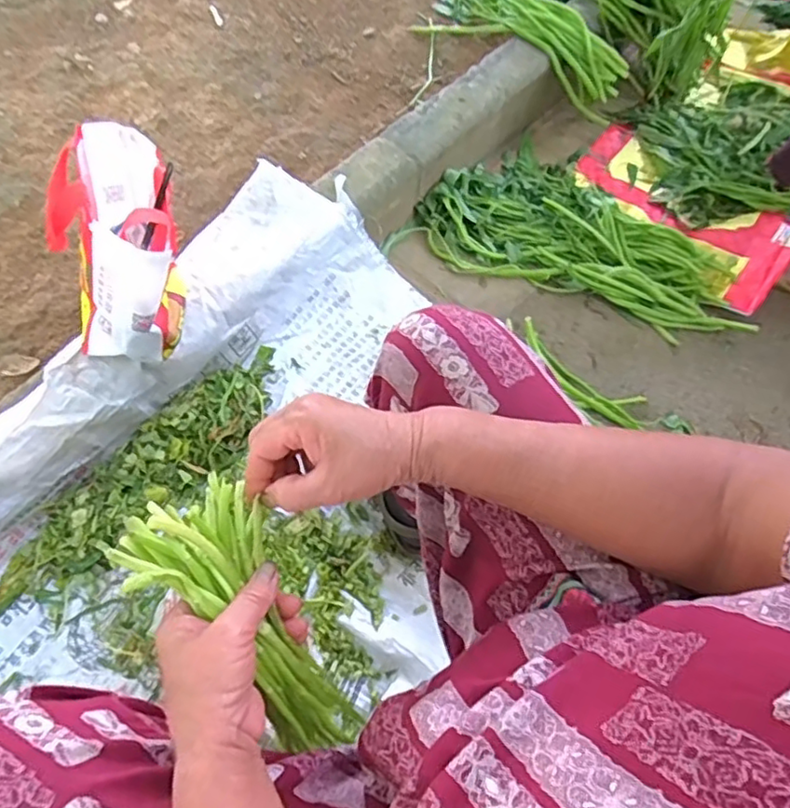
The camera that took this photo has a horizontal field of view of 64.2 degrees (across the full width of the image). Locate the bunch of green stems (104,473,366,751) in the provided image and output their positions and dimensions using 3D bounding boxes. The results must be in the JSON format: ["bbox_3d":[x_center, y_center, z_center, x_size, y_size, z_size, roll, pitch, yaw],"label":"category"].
[{"bbox_3d":[-0.084,0.146,0.418,0.087,0.047,0.212,-38,106,-20],"label":"bunch of green stems"}]

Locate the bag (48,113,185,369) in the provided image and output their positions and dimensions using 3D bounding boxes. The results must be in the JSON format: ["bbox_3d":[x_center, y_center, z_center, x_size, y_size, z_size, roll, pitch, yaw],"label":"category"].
[{"bbox_3d":[-0.335,-0.193,0.774,0.153,0.186,0.248,-10,63,-8],"label":"bag"}]

